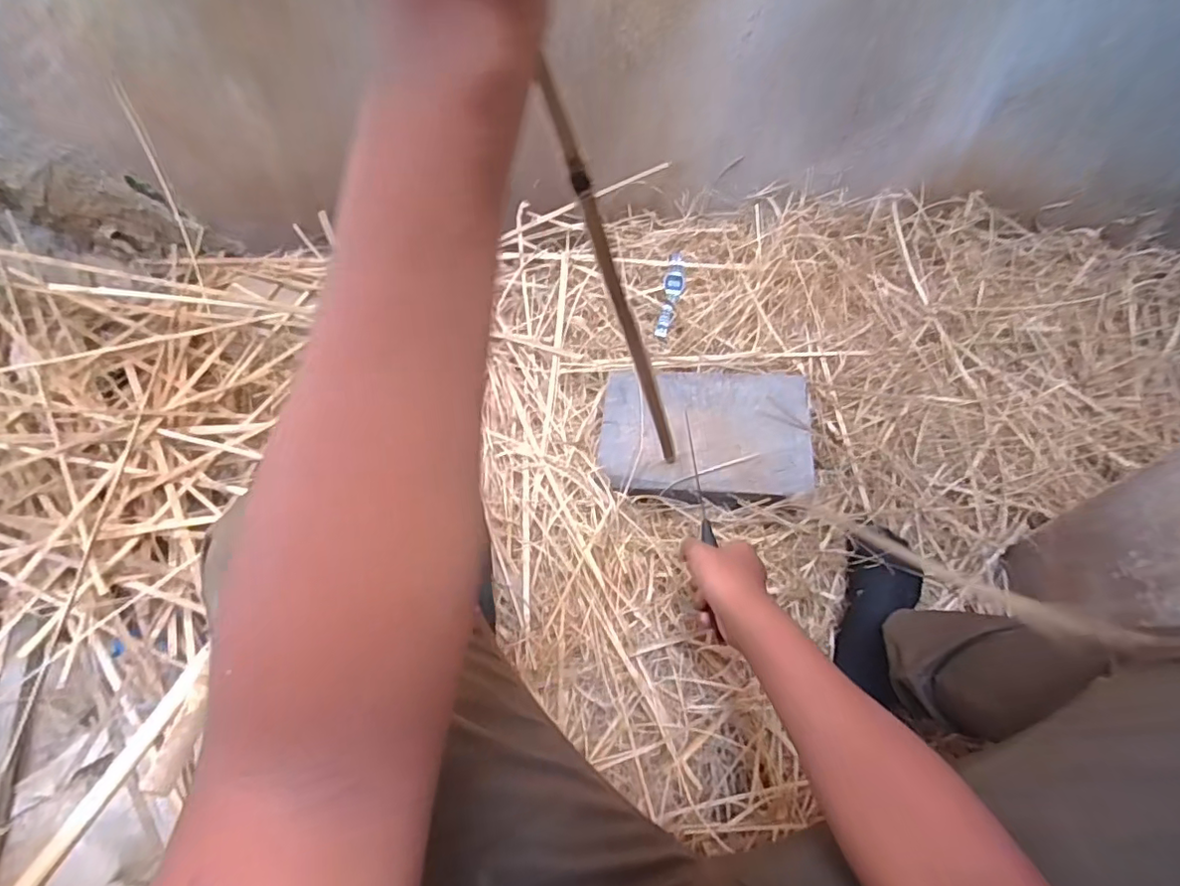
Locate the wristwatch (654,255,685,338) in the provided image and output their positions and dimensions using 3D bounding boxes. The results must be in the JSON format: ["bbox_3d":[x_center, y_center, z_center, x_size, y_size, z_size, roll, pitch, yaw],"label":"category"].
[{"bbox_3d":[0.130,-0.236,0.915,0.032,0.026,0.139,12,81,8],"label":"wristwatch"}]

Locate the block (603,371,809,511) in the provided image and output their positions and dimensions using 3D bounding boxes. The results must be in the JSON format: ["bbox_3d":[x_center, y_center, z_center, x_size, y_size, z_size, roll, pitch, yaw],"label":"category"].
[{"bbox_3d":[0.153,-0.015,0.774,0.268,0.043,0.180,5,60,4],"label":"block"}]

